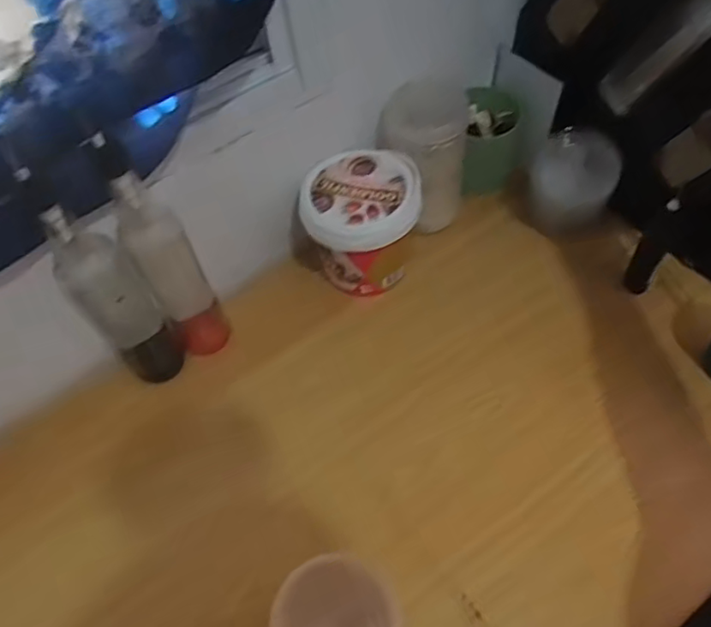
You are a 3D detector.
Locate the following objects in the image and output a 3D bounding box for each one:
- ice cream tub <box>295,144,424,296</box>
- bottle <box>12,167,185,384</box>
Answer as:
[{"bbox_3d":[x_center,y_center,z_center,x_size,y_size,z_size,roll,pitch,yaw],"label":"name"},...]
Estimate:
[{"bbox_3d":[0.009,-0.098,0.675,0.124,0.122,0.117,-2,56,4],"label":"ice cream tub"},{"bbox_3d":[-0.243,-0.026,0.567,0.057,0.287,0.053,-40,62,-19],"label":"bottle"}]

